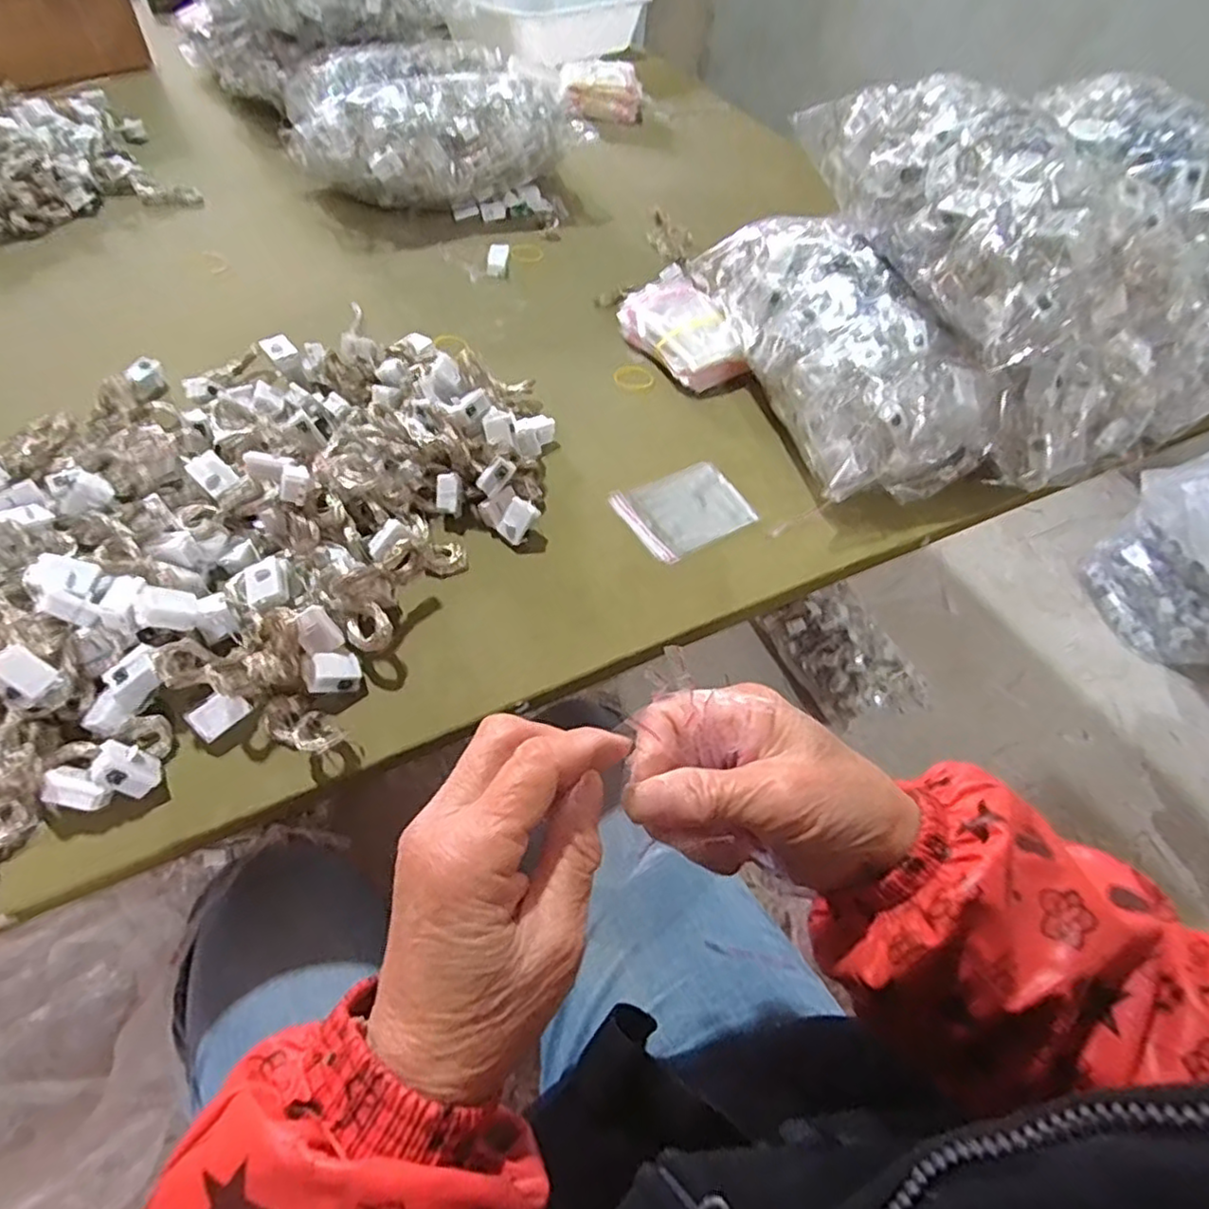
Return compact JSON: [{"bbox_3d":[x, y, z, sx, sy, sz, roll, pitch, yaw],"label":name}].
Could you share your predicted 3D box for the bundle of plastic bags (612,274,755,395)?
[{"bbox_3d":[0.072,-0.240,0.596,0.075,0.040,0.125,-25,58,-22],"label":"bundle of plastic bags"}]

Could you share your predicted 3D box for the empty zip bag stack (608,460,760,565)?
[{"bbox_3d":[0.061,-0.069,0.484,0.092,0.006,0.074,-24,58,-22],"label":"empty zip bag stack"}]

